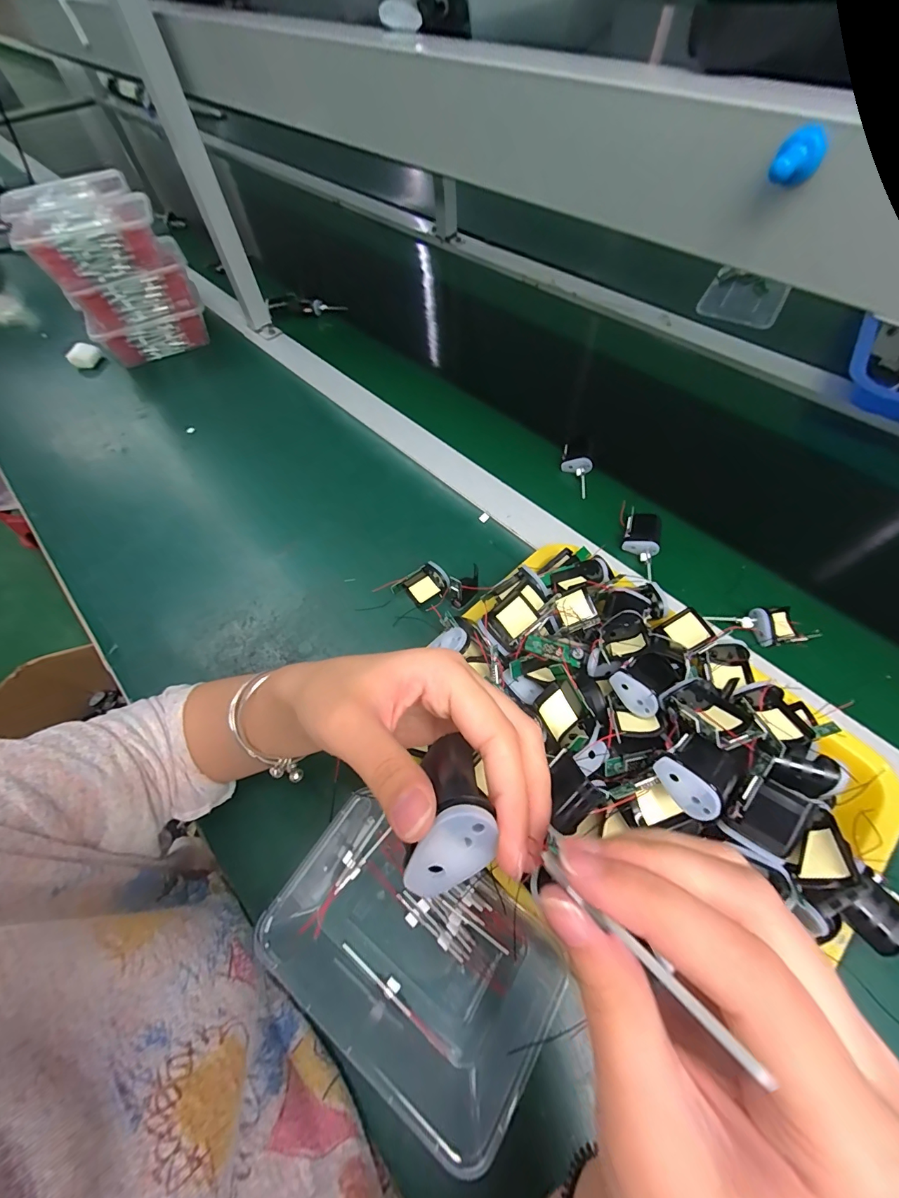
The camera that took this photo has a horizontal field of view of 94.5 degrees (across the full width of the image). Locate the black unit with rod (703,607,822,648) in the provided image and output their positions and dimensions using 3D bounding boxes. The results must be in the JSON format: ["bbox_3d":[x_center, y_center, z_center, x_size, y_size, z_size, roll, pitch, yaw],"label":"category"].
[{"bbox_3d":[0.295,0.027,0.391,0.093,0.018,0.036,-8,60,-1],"label":"black unit with rod"}]

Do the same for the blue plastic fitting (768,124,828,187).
[{"bbox_3d":[0.159,-0.200,0.189,0.018,0.017,0.023,27,67,17],"label":"blue plastic fitting"}]

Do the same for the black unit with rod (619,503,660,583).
[{"bbox_3d":[0.204,-0.064,0.446,0.038,0.019,0.081,7,61,8],"label":"black unit with rod"}]

